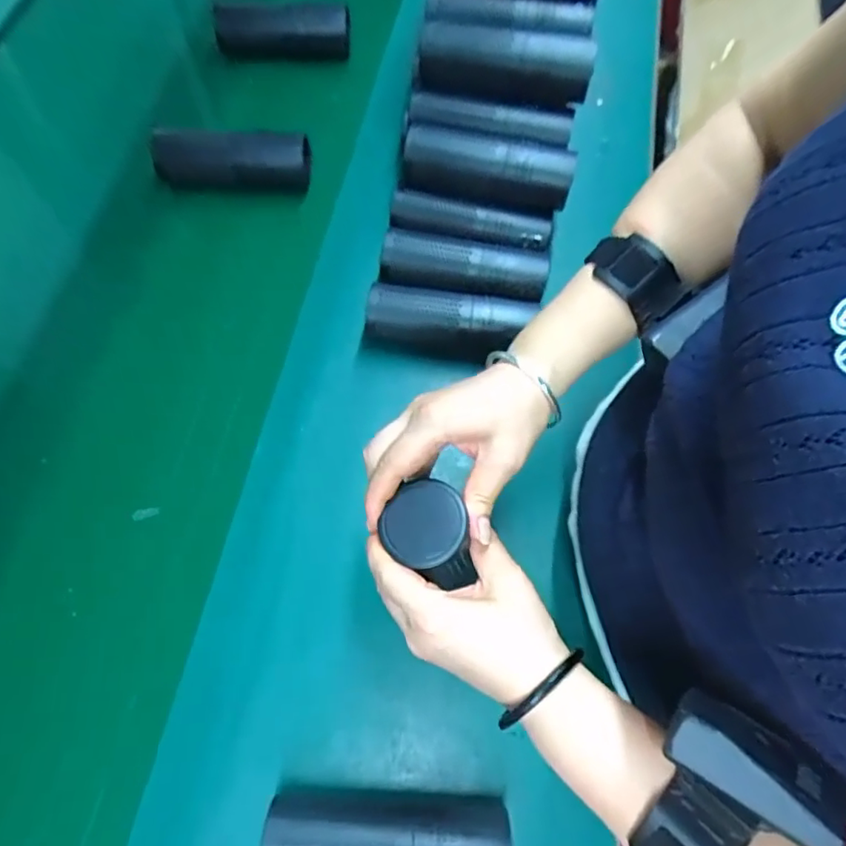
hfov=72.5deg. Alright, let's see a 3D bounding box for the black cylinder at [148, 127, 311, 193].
[{"bbox_3d":[-0.208,-0.295,0.630,0.171,0.059,0.057,1,68,-1],"label":"black cylinder"}]

